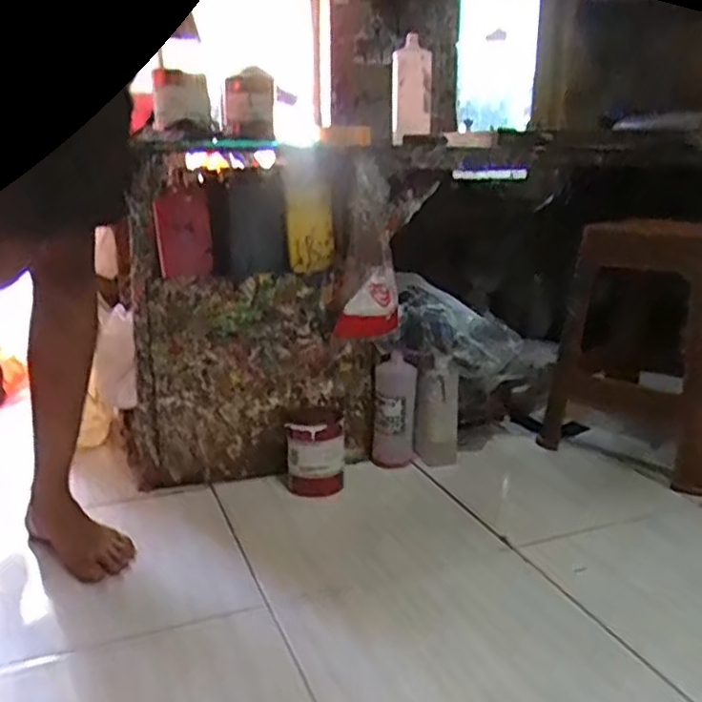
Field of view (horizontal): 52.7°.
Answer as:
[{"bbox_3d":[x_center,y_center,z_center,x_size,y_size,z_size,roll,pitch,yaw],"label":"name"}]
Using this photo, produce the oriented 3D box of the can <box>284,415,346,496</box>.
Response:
[{"bbox_3d":[-0.064,0.185,1.341,0.104,0.128,0.125,2,15,3],"label":"can"}]

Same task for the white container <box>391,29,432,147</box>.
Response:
[{"bbox_3d":[0.134,-0.576,1.568,0.092,0.202,0.068,2,15,2],"label":"white container"}]

